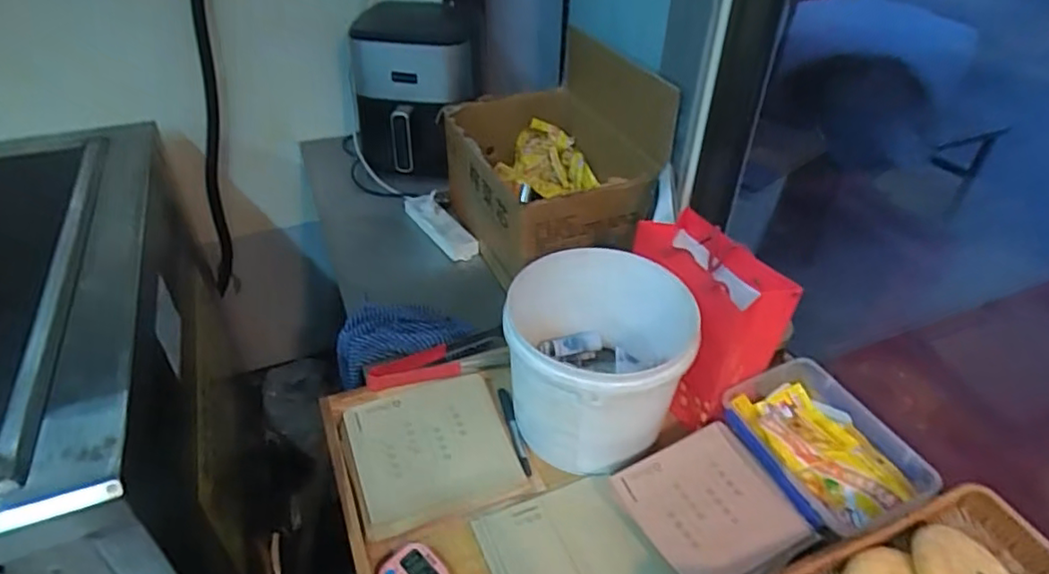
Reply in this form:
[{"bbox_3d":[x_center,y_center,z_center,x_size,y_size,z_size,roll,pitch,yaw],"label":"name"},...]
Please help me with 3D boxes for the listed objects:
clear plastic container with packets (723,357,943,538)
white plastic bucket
[{"bbox_3d":[0.339,0.184,0.716,0.156,0.057,0.194,-14,42,-17],"label":"clear plastic container with packets"},{"bbox_3d":[0.079,0.086,0.729,0.204,0.168,0.208,1,40,-1],"label":"white plastic bucket"}]

